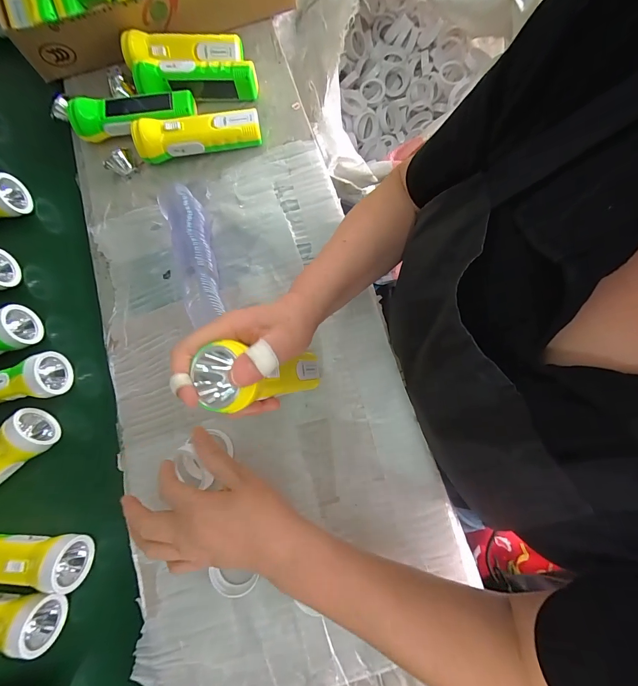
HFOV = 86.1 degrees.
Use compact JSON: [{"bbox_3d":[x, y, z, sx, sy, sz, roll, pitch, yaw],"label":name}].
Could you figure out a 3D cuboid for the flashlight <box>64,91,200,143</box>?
[{"bbox_3d":[-0.239,-0.302,0.441,0.151,0.038,0.042,-16,77,1],"label":"flashlight"}]

